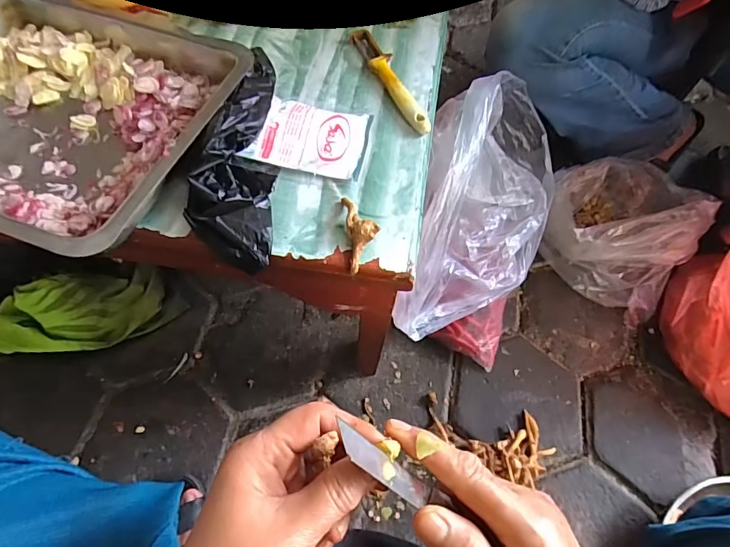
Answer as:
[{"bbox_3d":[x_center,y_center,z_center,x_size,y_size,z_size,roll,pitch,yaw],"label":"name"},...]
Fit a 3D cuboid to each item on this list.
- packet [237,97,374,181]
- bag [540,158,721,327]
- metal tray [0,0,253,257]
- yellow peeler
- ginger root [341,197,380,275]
[{"bbox_3d":[-0.053,-0.137,0.445,0.108,0.021,0.080,9,62,3],"label":"packet"},{"bbox_3d":[0.444,-0.090,0.775,0.236,0.129,0.247,35,66,15],"label":"bag"},{"bbox_3d":[-0.298,-0.160,0.423,0.324,0.053,0.262,22,63,9],"label":"metal tray"},{"bbox_3d":[0.028,-0.216,0.497,0.027,0.016,0.167,-18,64,-11],"label":"yellow peeler"},{"bbox_3d":[-0.002,-0.038,0.397,0.027,0.017,0.074,-5,62,-5],"label":"ginger root"}]

